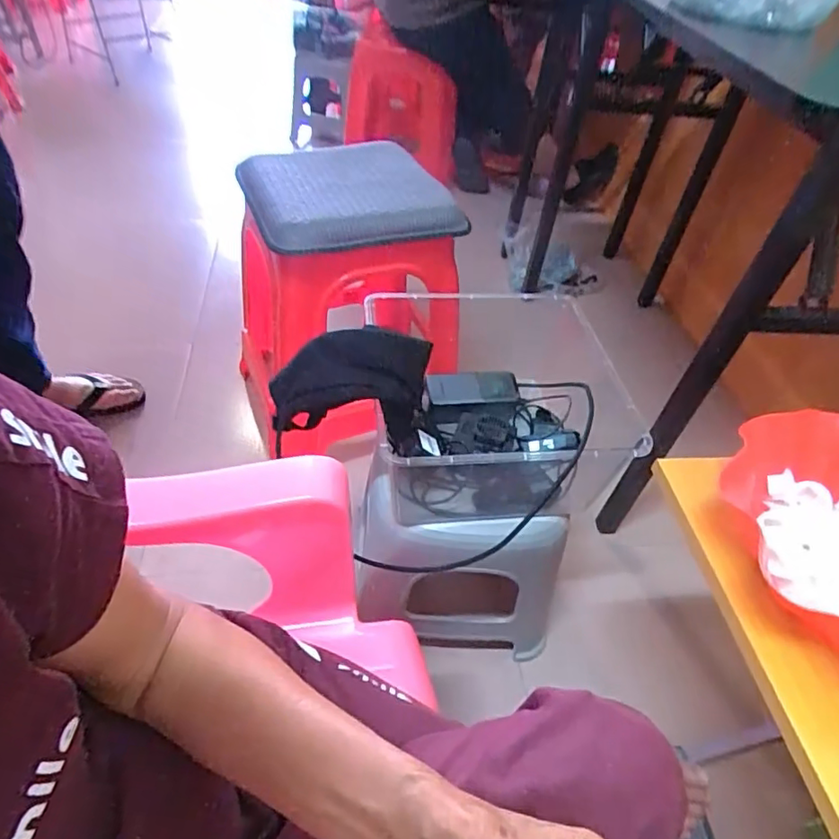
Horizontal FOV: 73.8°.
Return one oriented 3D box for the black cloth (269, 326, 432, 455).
[{"bbox_3d":[-0.072,-0.045,0.631,0.166,0.115,0.084,11,47,4],"label":"black cloth"}]

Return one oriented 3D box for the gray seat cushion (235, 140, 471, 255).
[{"bbox_3d":[-0.118,-0.371,0.897,0.301,0.057,0.280,-16,51,-20],"label":"gray seat cushion"}]

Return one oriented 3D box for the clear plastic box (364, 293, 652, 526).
[{"bbox_3d":[0.085,0.002,0.702,0.271,0.155,0.235,-4,48,-10],"label":"clear plastic box"}]

